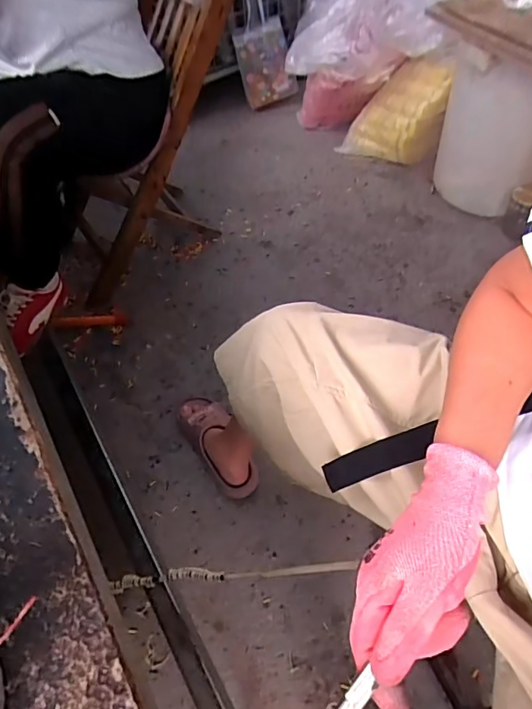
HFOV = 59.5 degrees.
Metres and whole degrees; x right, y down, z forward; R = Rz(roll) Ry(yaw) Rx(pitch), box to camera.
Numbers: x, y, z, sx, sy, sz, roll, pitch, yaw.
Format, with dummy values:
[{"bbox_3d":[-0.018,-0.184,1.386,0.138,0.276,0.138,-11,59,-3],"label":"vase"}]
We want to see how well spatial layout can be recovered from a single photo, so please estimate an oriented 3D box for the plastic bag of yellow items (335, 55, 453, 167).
[{"bbox_3d":[0.379,-0.707,1.381,0.285,0.272,0.126,9,57,11],"label":"plastic bag of yellow items"}]

